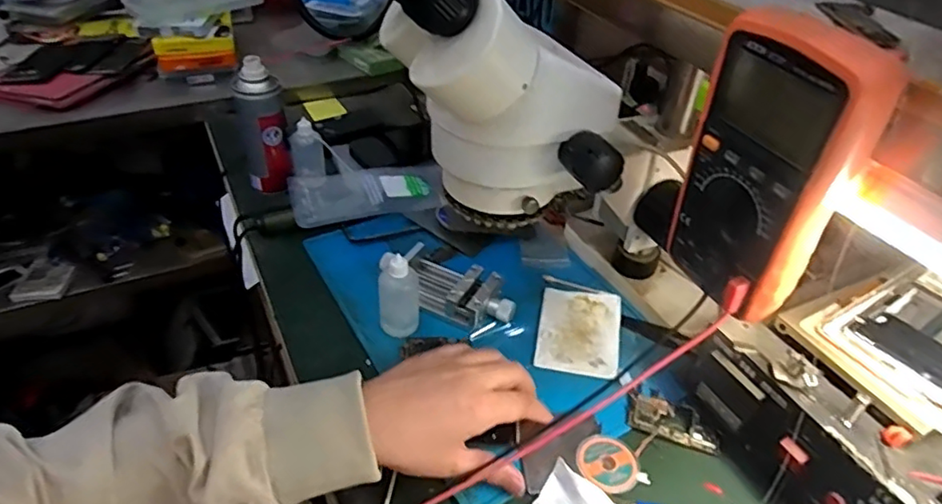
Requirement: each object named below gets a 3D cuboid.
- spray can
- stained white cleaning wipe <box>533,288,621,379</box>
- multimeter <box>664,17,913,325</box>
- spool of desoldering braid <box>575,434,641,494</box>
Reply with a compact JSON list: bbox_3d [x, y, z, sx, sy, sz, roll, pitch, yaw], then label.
[{"bbox_3d":[-0.235,-0.141,0.666,0.051,0.144,0.044,-10,41,-15],"label":"spray can"},{"bbox_3d":[0.101,0.072,0.553,0.074,0.010,0.102,9,39,8],"label":"stained white cleaning wipe"},{"bbox_3d":[0.173,-0.046,0.348,0.044,0.171,0.091,-17,43,-23],"label":"multimeter"},{"bbox_3d":[0.101,0.159,0.440,0.042,0.011,0.045,2,39,-1],"label":"spool of desoldering braid"}]

